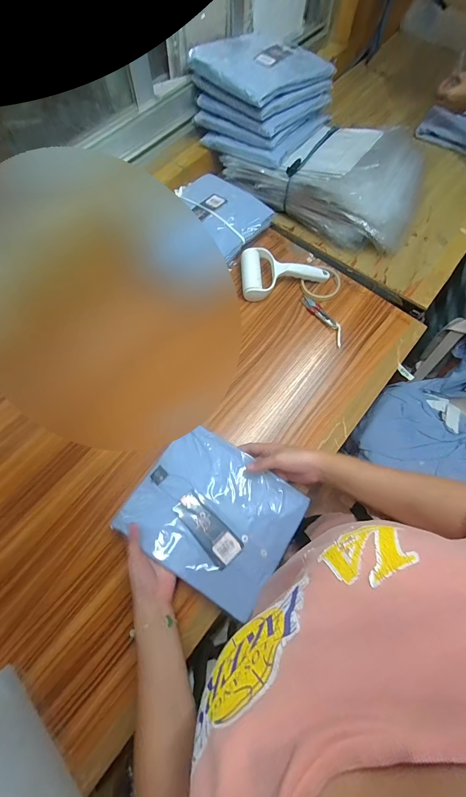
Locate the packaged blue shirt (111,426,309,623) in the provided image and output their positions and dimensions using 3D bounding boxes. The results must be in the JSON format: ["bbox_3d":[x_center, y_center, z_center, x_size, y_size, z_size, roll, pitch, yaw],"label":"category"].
[{"bbox_3d":[-0.029,0.180,0.501,0.244,0.019,0.205,32,71,11],"label":"packaged blue shirt"}]

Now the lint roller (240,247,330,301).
[{"bbox_3d":[0.114,-0.266,0.680,0.192,0.050,0.117,-1,69,-1],"label":"lint roller"}]

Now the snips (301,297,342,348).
[{"bbox_3d":[0.194,-0.167,0.654,0.031,0.006,0.131,-28,72,-11],"label":"snips"}]

